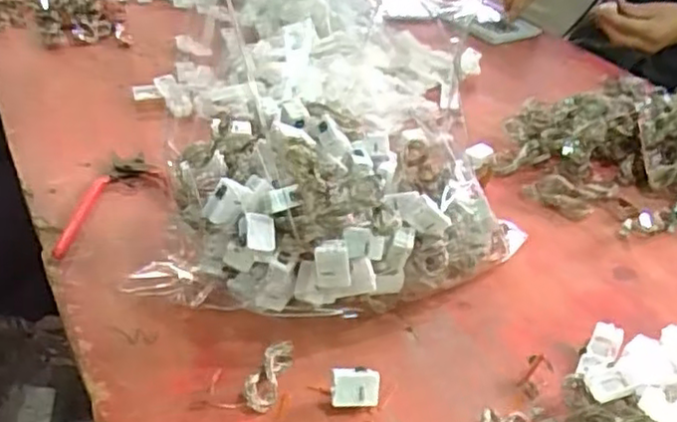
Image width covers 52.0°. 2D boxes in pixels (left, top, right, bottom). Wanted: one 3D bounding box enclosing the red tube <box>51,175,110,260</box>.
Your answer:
[{"bbox_3d":[-0.195,0.001,0.525,0.014,0.008,0.105,4,36,-1],"label":"red tube"}]

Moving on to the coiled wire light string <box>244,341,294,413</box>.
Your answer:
[{"bbox_3d":[-0.041,0.095,0.413,0.019,0.015,0.050,13,36,11],"label":"coiled wire light string"}]

